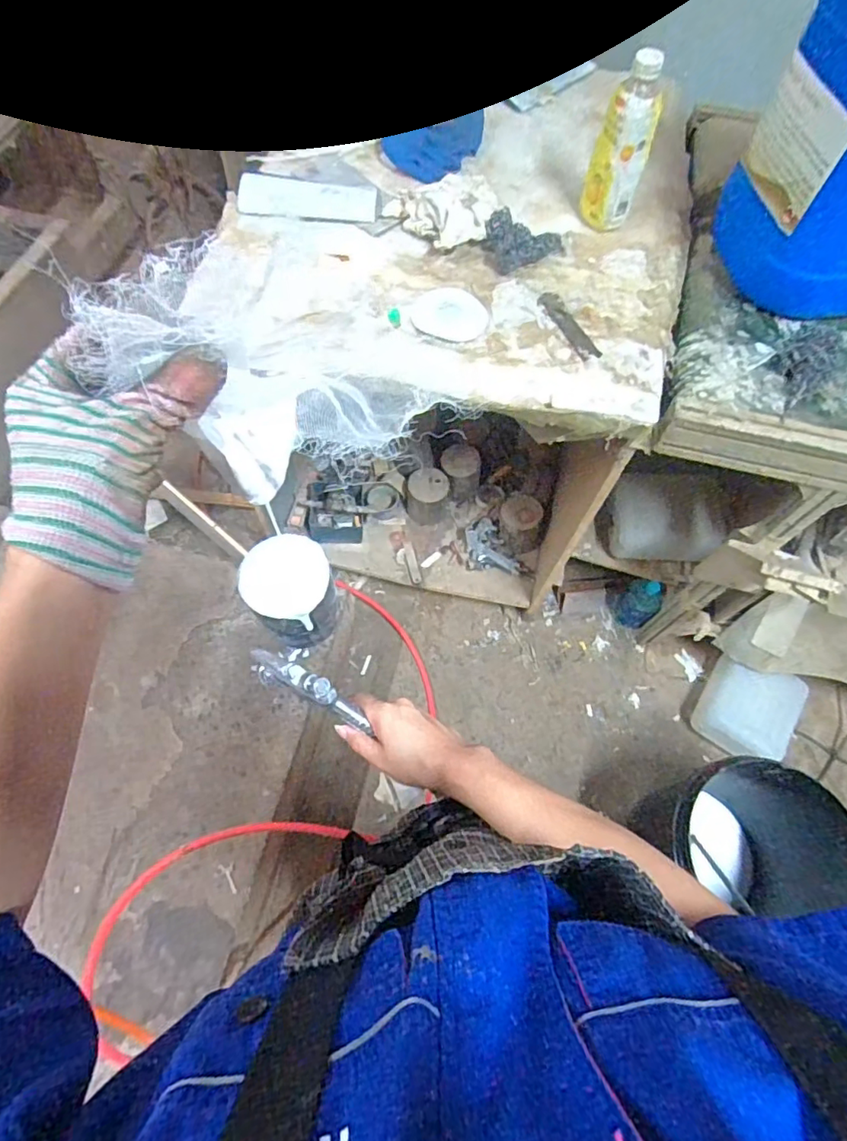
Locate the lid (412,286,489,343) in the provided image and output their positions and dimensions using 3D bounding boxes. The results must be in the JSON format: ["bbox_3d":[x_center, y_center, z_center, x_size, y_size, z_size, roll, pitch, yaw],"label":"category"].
[{"bbox_3d":[0.044,-0.394,0.853,0.113,0.005,0.108,1,65,-1],"label":"lid"}]

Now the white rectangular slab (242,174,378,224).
[{"bbox_3d":[-0.190,-0.622,0.934,0.230,0.017,0.099,4,65,0],"label":"white rectangular slab"}]

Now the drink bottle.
[{"bbox_3d":[0.306,-0.652,0.861,0.084,0.214,0.080,15,65,5],"label":"drink bottle"}]

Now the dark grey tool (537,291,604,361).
[{"bbox_3d":[0.222,-0.375,0.852,0.037,0.009,0.144,-21,67,-11],"label":"dark grey tool"}]

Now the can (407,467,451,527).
[{"bbox_3d":[0.014,-0.196,1.514,0.113,0.134,0.112,1,65,-1],"label":"can"}]

